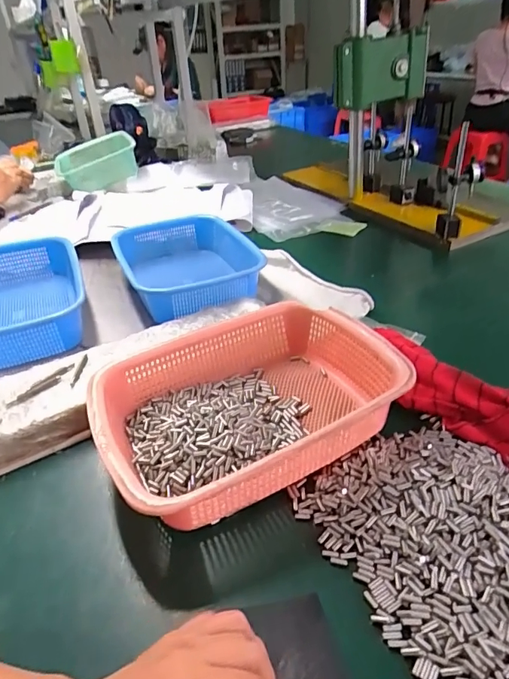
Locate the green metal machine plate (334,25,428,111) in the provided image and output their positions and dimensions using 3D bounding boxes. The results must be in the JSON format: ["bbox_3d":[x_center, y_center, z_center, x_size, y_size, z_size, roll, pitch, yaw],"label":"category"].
[{"bbox_3d":[0.264,-0.560,0.952,0.189,0.124,0.055,-4,34,3],"label":"green metal machine plate"}]

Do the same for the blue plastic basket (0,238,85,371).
[{"bbox_3d":[-0.361,-0.060,0.687,0.198,0.077,0.274,-17,37,-17],"label":"blue plastic basket"}]

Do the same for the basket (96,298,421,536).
[{"bbox_3d":[-0.007,0.065,0.472,0.289,0.073,0.213,-22,38,-23],"label":"basket"}]

